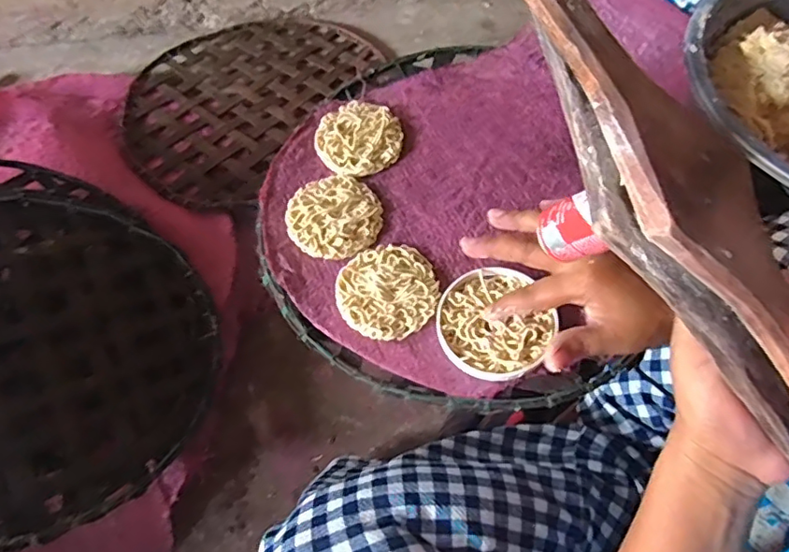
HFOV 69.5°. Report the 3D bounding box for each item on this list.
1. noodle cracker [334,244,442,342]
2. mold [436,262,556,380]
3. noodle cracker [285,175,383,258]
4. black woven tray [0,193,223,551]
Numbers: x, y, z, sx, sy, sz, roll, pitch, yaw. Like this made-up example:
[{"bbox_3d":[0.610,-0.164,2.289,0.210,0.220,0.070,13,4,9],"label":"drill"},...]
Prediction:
[{"bbox_3d":[-0.005,0.011,0.447,0.077,0.008,0.079,-2,60,3],"label":"noodle cracker"},{"bbox_3d":[0.076,0.033,0.425,0.085,0.012,0.090,-2,60,3],"label":"mold"},{"bbox_3d":[-0.052,-0.052,0.484,0.078,0.009,0.078,-2,60,3],"label":"noodle cracker"},{"bbox_3d":[-0.355,0.071,0.540,0.339,0.025,0.335,23,52,-12],"label":"black woven tray"}]

